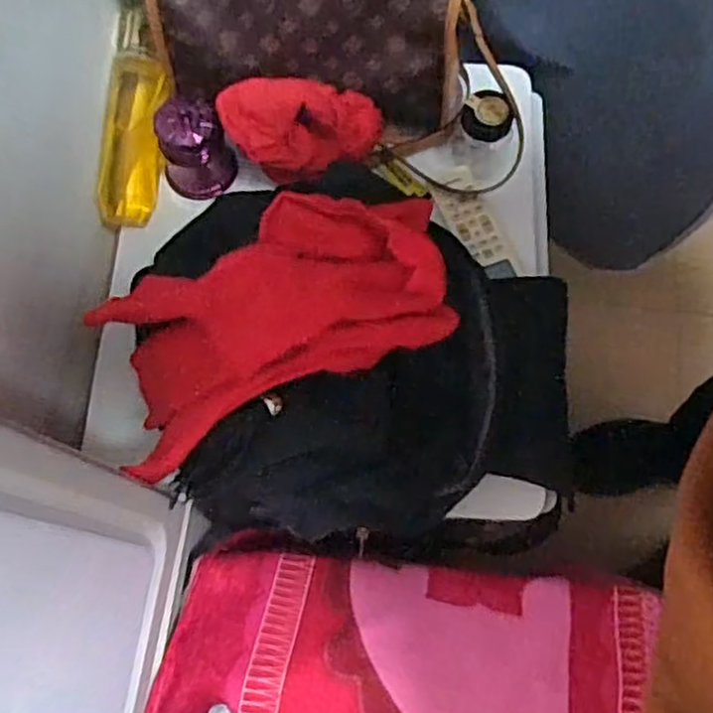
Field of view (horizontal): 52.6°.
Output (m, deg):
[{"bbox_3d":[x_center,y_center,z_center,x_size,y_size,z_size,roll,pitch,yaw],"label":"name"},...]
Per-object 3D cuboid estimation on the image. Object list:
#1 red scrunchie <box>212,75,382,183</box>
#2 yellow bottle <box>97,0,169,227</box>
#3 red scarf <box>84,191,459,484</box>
[{"bbox_3d":[-0.047,-0.205,0.640,0.139,0.067,0.071,-13,71,-4],"label":"red scrunchie"},{"bbox_3d":[-0.205,-0.221,0.666,0.068,0.048,0.201,4,91,2],"label":"yellow bottle"},{"bbox_3d":[-0.054,-0.031,0.498,0.243,0.097,0.118,-25,72,-8],"label":"red scarf"}]

